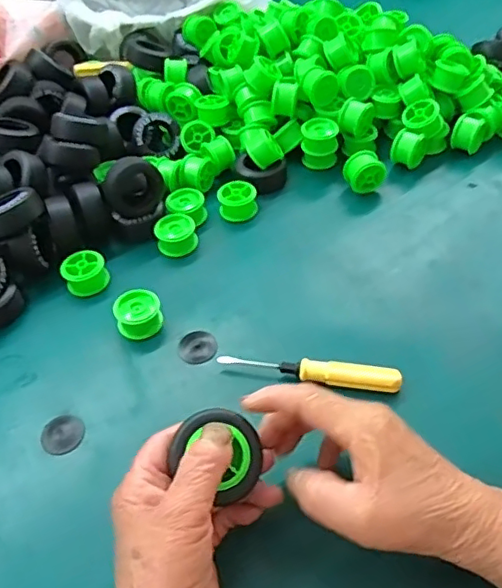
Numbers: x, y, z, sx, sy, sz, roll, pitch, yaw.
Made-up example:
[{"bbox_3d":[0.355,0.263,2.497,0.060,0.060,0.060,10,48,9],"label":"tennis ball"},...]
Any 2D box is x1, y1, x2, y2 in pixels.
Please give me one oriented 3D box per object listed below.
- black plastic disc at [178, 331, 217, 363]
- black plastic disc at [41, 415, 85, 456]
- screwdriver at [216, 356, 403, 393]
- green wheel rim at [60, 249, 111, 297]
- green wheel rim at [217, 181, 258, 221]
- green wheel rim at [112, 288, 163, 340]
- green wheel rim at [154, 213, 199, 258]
[{"bbox_3d":[-0.040,0.038,0.431,0.028,0.004,0.028,-3,49,4],"label":"black plastic disc"},{"bbox_3d":[-0.126,0.093,0.388,0.028,0.005,0.028,-3,49,4],"label":"black plastic disc"},{"bbox_3d":[0.039,0.056,0.400,0.123,0.018,0.017,5,50,11],"label":"screwdriver"},{"bbox_3d":[-0.135,-0.016,0.476,0.034,0.029,0.027,-17,49,-8],"label":"green wheel rim"},{"bbox_3d":[-0.012,-0.083,0.524,0.034,0.026,0.028,-5,49,2],"label":"green wheel rim"},{"bbox_3d":[-0.086,0.015,0.442,0.034,0.021,0.032,-17,49,-8],"label":"green wheel rim"},{"bbox_3d":[-0.064,-0.050,0.502,0.034,0.027,0.029,-9,49,-1],"label":"green wheel rim"}]

